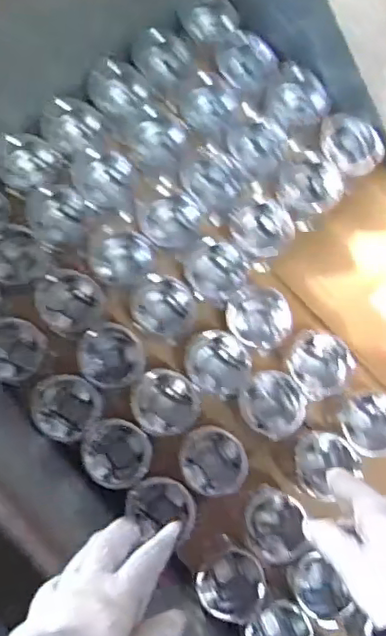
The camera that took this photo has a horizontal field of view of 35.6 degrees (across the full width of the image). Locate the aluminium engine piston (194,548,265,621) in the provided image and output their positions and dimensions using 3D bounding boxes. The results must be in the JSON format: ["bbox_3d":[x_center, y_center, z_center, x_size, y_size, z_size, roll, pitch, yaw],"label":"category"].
[{"bbox_3d":[0.057,0.367,0.827,0.086,0.102,0.079,0,79,-1],"label":"aluminium engine piston"}]

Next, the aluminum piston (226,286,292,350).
[{"bbox_3d":[0.097,-0.001,0.918,0.090,0.080,0.091,0,79,-1],"label":"aluminum piston"}]

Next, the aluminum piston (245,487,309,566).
[{"bbox_3d":[0.113,0.286,0.843,0.083,0.092,0.093,-29,81,-6],"label":"aluminum piston"}]

